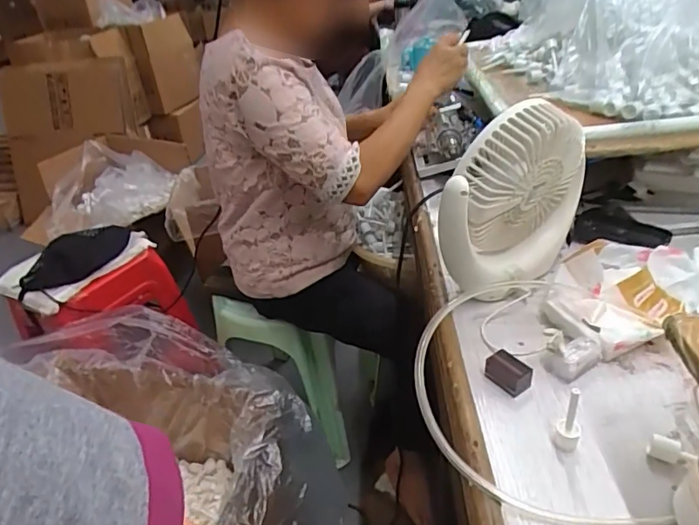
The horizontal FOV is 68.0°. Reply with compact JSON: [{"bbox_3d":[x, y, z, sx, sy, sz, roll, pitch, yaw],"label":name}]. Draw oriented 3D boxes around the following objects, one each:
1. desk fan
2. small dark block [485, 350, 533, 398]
[{"bbox_3d":[0.178,-0.068,0.568,0.172,0.197,0.084,-28,39,-29],"label":"desk fan"},{"bbox_3d":[0.153,0.106,0.500,0.022,0.028,0.039,-28,38,-29],"label":"small dark block"}]

